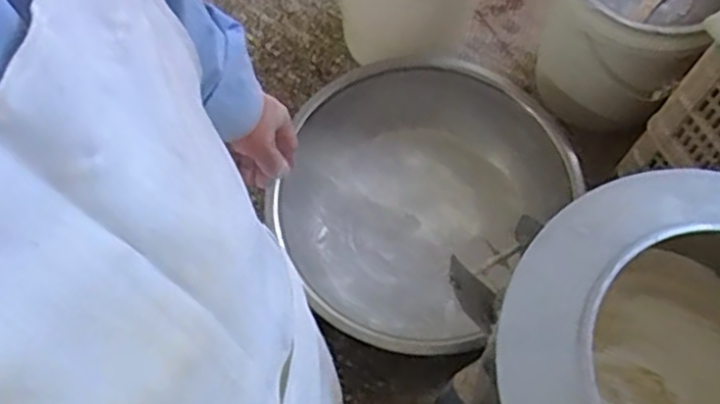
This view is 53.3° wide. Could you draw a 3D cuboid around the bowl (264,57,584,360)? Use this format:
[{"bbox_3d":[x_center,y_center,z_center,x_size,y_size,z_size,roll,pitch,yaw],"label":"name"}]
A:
[{"bbox_3d":[0.067,-0.003,1.320,0.499,0.245,0.516,0,68,1],"label":"bowl"}]

